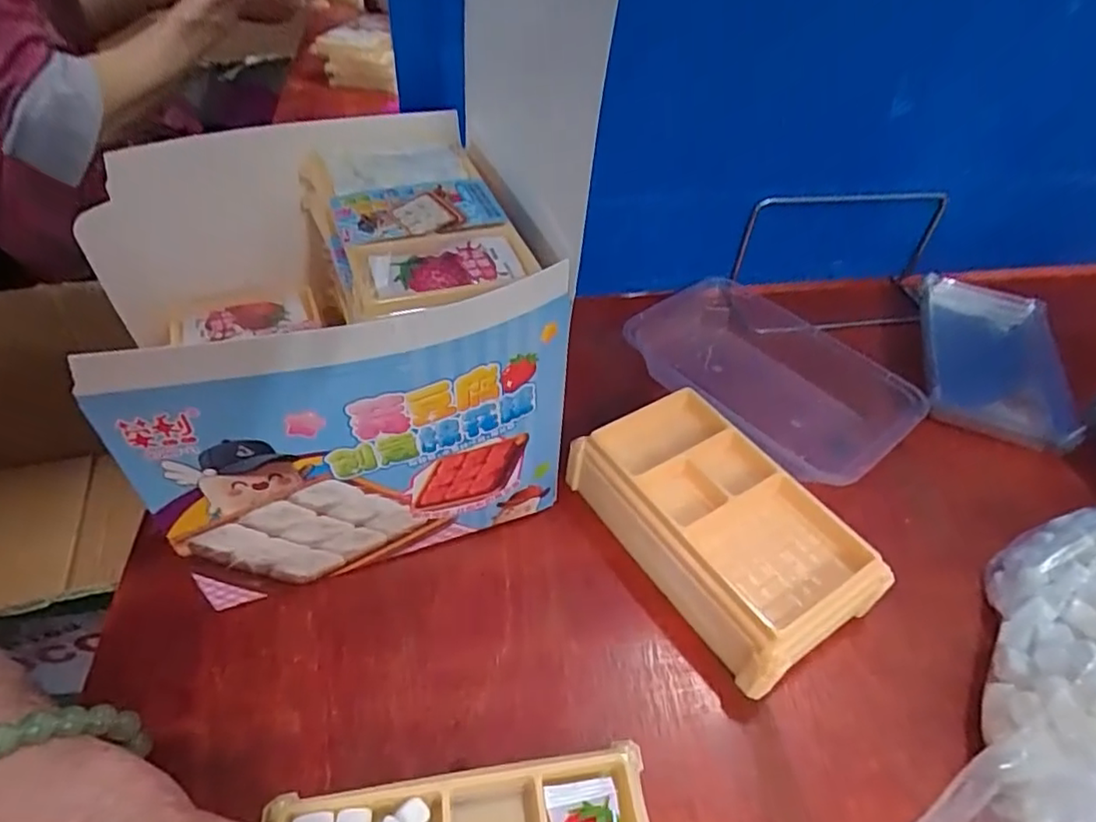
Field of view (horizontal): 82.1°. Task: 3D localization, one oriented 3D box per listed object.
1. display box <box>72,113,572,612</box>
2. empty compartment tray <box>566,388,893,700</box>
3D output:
[{"bbox_3d":[-0.096,-0.023,0.294,0.163,0.151,0.158,-17,49,-19],"label":"display box"},{"bbox_3d":[0.081,0.057,0.308,0.088,0.042,0.135,-24,52,-25],"label":"empty compartment tray"}]

